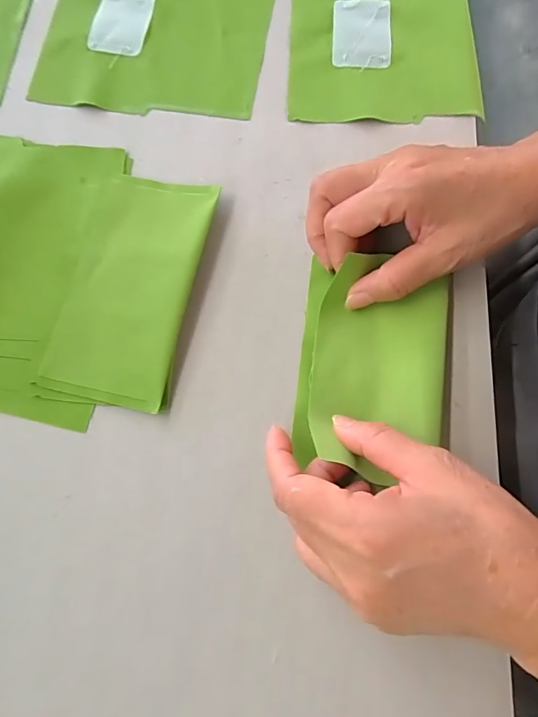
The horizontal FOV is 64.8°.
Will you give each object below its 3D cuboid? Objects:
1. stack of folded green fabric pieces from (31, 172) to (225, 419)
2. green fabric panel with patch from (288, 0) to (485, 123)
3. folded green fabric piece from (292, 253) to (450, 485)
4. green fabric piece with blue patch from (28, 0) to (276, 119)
[{"bbox_3d":[-0.089,-0.047,0.272,0.085,0.007,0.153,8,78,3],"label":"stack of folded green fabric pieces"},{"bbox_3d":[0.083,-0.238,0.310,0.131,0.006,0.144,2,79,3],"label":"green fabric panel with patch"},{"bbox_3d":[0.060,0.004,0.248,0.082,0.023,0.122,6,78,3],"label":"folded green fabric piece"},{"bbox_3d":[-0.083,-0.249,0.321,0.160,0.004,0.142,9,78,3],"label":"green fabric piece with blue patch"}]

